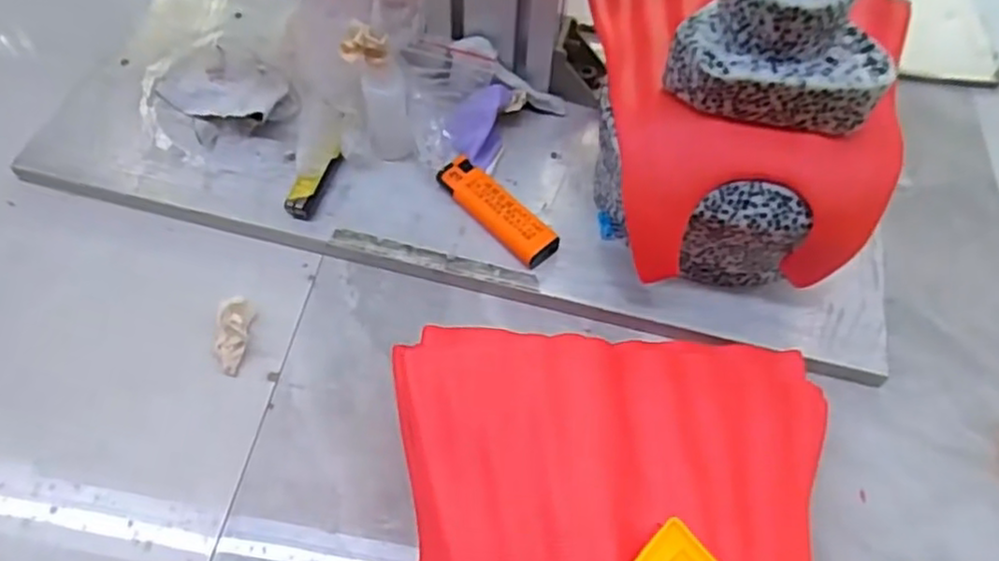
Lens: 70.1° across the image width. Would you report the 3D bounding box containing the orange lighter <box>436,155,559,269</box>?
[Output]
[{"bbox_3d":[-0.002,-0.039,0.399,0.023,0.013,0.079,-38,68,-21],"label":"orange lighter"}]

